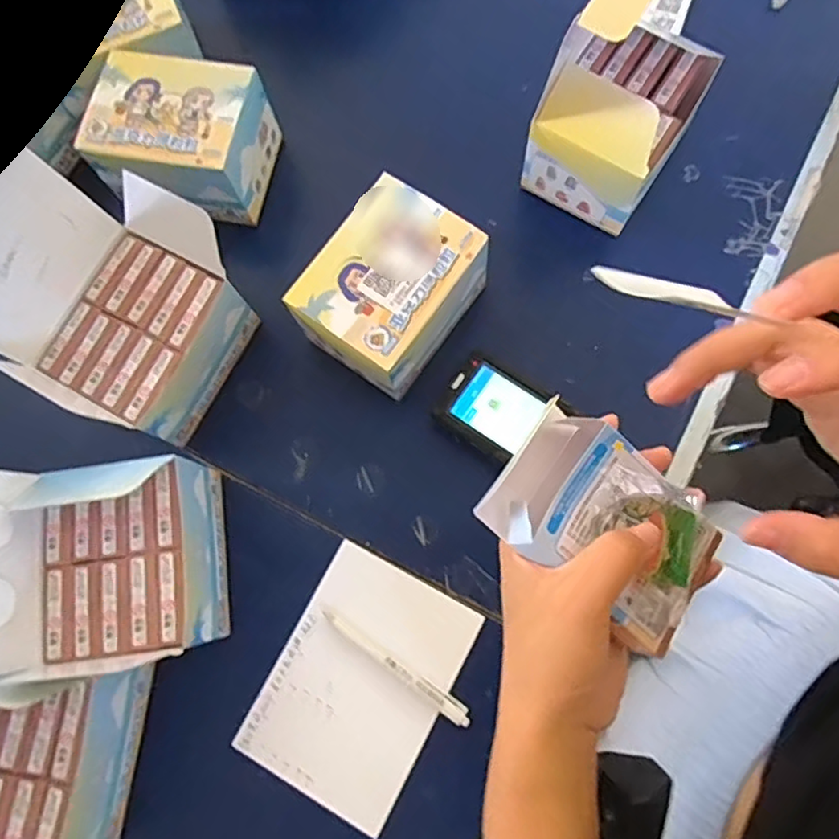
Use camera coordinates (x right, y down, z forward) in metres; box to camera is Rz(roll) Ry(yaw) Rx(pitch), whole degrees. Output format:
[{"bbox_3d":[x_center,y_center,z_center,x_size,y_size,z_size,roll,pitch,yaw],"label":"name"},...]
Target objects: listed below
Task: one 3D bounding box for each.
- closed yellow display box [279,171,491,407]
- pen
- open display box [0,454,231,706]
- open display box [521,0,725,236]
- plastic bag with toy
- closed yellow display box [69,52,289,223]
[{"bbox_3d":[-0.023,-0.105,0.514,0.111,0.089,0.145,35,81,10],"label":"closed yellow display box"},{"bbox_3d":[-0.020,0.191,0.481,0.139,0.008,0.015,35,81,10],"label":"pen"},{"bbox_3d":[-0.241,0.105,0.431,0.159,0.160,0.147,-8,77,1],"label":"open display box"},{"bbox_3d":[0.170,-0.264,0.487,0.101,0.193,0.124,34,81,10],"label":"open display box"},{"bbox_3d":[0.094,0.051,0.263,0.060,0.012,0.058,37,76,-7],"label":"plastic bag with toy"},{"bbox_3d":[-0.215,-0.256,0.559,0.149,0.077,0.114,10,78,5],"label":"closed yellow display box"}]

